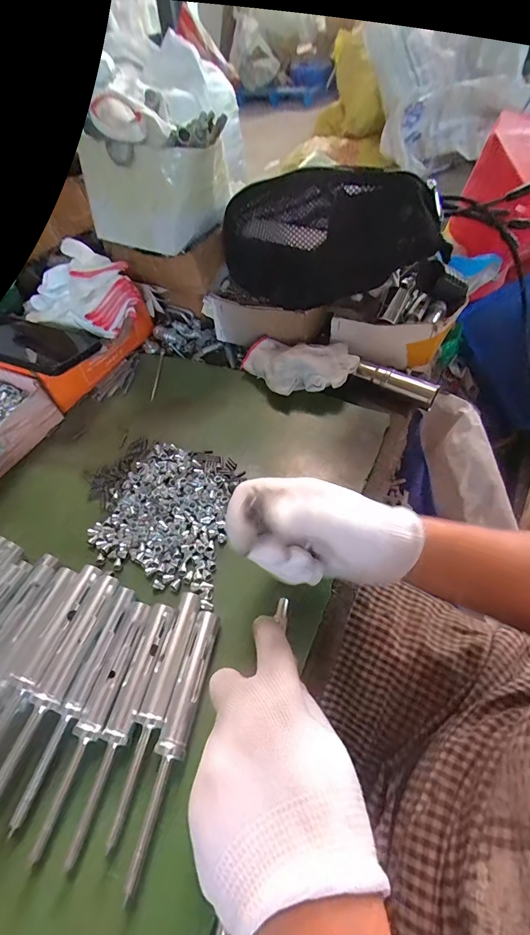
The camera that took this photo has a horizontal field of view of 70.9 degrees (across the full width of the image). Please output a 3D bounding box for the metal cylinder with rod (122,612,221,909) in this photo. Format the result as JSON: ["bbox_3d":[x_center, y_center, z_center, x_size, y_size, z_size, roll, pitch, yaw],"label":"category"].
[{"bbox_3d":[-0.056,0.166,0.238,0.017,0.019,0.143,7,53,8],"label":"metal cylinder with rod"}]

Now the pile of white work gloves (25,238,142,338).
[{"bbox_3d":[-0.236,-0.219,0.461,0.152,0.062,0.105,36,62,26],"label":"pile of white work gloves"}]

